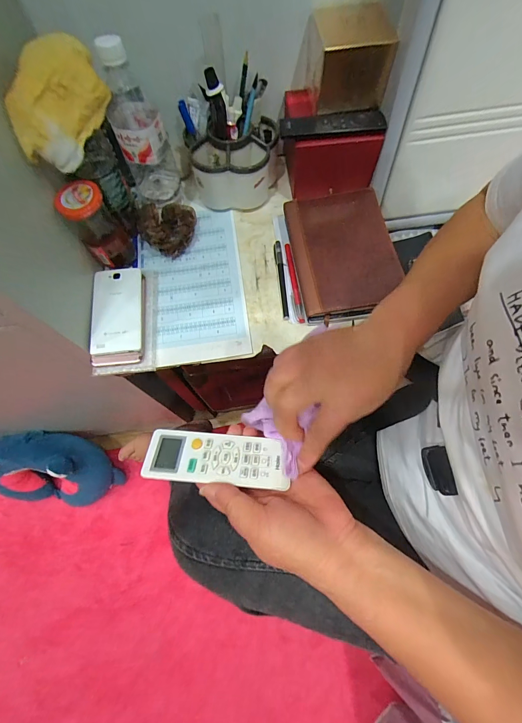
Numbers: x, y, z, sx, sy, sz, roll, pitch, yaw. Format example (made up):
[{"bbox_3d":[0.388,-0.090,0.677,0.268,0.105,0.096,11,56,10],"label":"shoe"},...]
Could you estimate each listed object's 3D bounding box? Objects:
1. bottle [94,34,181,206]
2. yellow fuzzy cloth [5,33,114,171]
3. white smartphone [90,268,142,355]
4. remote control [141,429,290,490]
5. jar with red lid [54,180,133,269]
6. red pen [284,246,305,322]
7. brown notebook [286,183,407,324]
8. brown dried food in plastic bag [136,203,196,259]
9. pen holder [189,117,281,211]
[{"bbox_3d":[-0.164,-0.308,0.436,0.068,0.207,0.061,-19,69,-4],"label":"bottle"},{"bbox_3d":[-0.219,-0.279,0.345,0.114,0.086,0.044,-42,75,-12],"label":"yellow fuzzy cloth"},{"bbox_3d":[-0.210,-0.078,0.463,0.069,0.011,0.134,-6,69,-5],"label":"white smartphone"},{"bbox_3d":[-0.042,0.093,0.297,0.125,0.019,0.047,4,51,4],"label":"remote control"},{"bbox_3d":[-0.232,-0.190,0.466,0.063,0.124,0.057,-27,70,-7],"label":"jar with red lid"},{"bbox_3d":[0.051,-0.124,0.490,0.010,0.006,0.140,-8,69,0],"label":"red pen"},{"bbox_3d":[0.123,-0.171,0.482,0.142,0.021,0.211,-10,68,3],"label":"brown notebook"},{"bbox_3d":[-0.149,-0.211,0.511,0.085,0.046,0.069,-8,69,0],"label":"brown dried food in plastic bag"},{"bbox_3d":[-0.040,-0.327,0.529,0.141,0.093,0.110,-5,69,1],"label":"pen holder"}]

